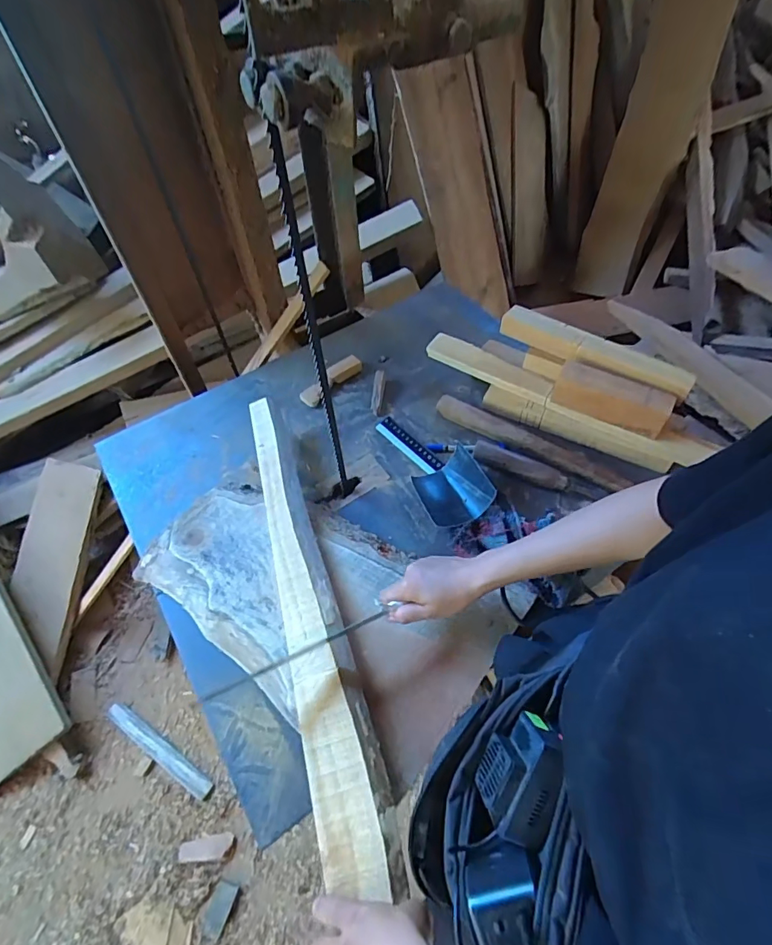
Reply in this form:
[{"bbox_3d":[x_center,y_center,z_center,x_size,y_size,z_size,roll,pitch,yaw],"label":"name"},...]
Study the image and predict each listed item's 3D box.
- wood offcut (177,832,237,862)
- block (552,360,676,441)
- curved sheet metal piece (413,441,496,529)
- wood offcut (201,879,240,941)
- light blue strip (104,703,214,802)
[{"bbox_3d":[-0.392,0.826,1.041,0.119,0.010,0.048,-8,54,-1],"label":"wood offcut"},{"bbox_3d":[0.327,-0.108,0.689,0.154,0.055,0.043,28,60,20],"label":"block"},{"bbox_3d":[0.094,0.019,0.668,0.088,0.050,0.103,-23,56,-12],"label":"curved sheet metal piece"},{"bbox_3d":[-0.346,0.906,0.985,0.047,0.008,0.086,12,56,13],"label":"wood offcut"},{"bbox_3d":[-0.555,0.673,1.153,0.342,0.016,0.043,24,60,20],"label":"light blue strip"}]

